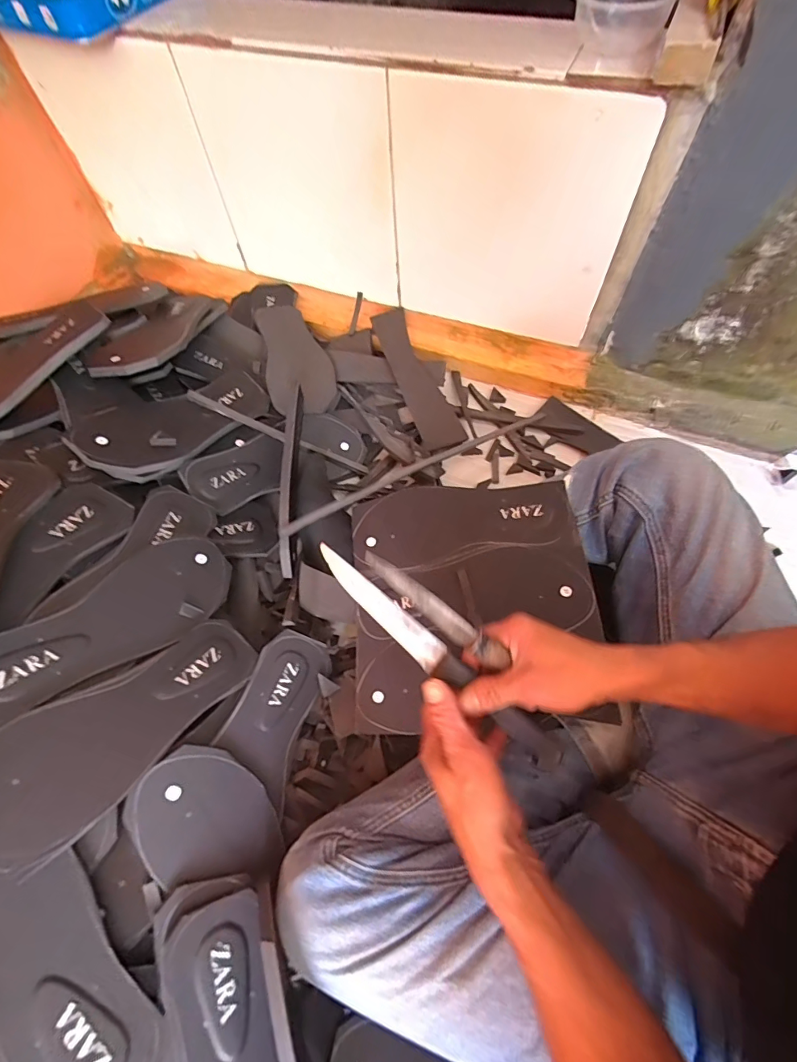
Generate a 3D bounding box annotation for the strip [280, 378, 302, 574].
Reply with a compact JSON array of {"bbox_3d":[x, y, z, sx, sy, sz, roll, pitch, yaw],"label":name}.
[{"bbox_3d":[-0.134,-0.065,0.563,0.019,0.042,0.236,-1,76,3],"label":"strip"}]

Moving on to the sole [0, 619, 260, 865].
[{"bbox_3d":[-0.241,0.168,0.400,0.244,0.009,0.100,-35,87,-42],"label":"sole"}]

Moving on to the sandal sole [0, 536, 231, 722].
[{"bbox_3d":[-0.277,0.088,0.445,0.096,0.009,0.246,46,48,2],"label":"sandal sole"}]

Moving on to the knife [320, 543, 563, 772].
[{"bbox_3d":[0.029,0.102,0.377,0.251,0.013,0.025,40,70,8],"label":"knife"}]

